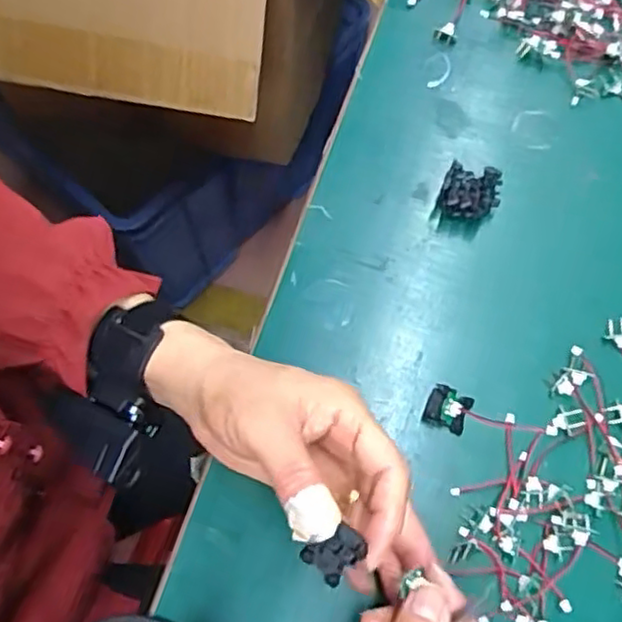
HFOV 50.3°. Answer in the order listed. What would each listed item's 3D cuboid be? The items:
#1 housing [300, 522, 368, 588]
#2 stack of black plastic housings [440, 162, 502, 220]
[{"bbox_3d":[0.010,0.102,0.282,0.023,0.010,0.020,-41,101,-7],"label":"housing"},{"bbox_3d":[0.092,-0.069,0.385,0.032,0.025,0.027,15,73,5],"label":"stack of black plastic housings"}]

